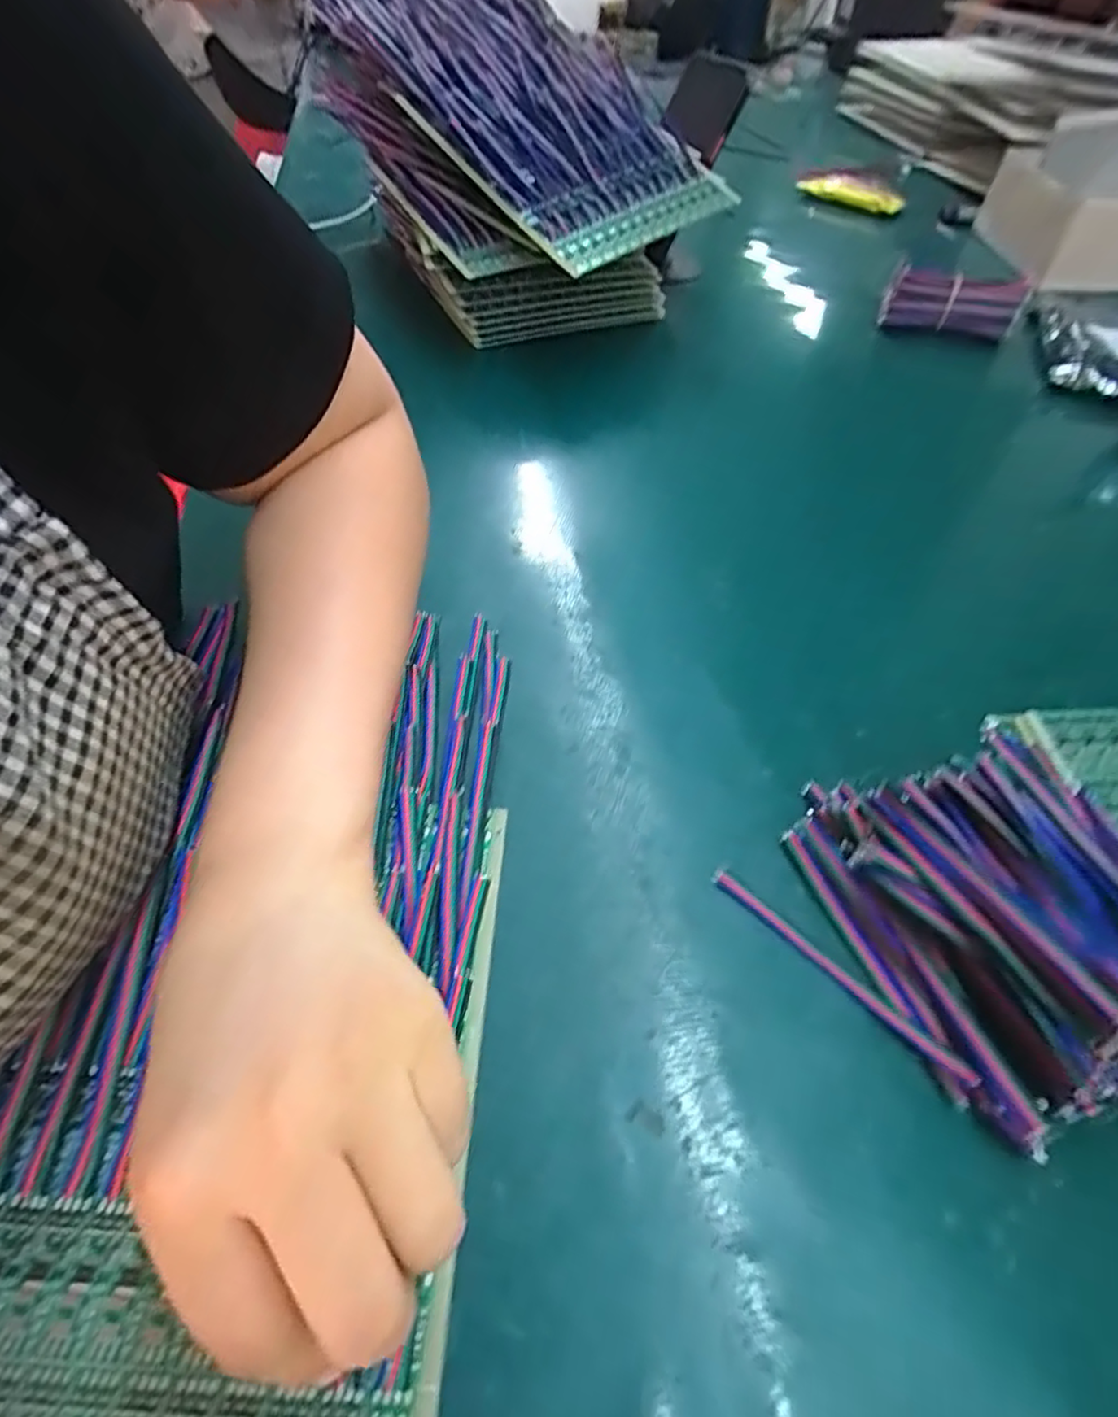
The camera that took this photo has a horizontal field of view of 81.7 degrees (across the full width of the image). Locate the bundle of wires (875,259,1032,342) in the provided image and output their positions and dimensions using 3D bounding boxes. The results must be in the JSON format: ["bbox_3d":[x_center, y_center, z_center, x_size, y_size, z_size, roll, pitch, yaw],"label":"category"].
[{"bbox_3d":[0.321,-0.330,0.526,0.107,0.038,0.028,16,55,10],"label":"bundle of wires"}]

